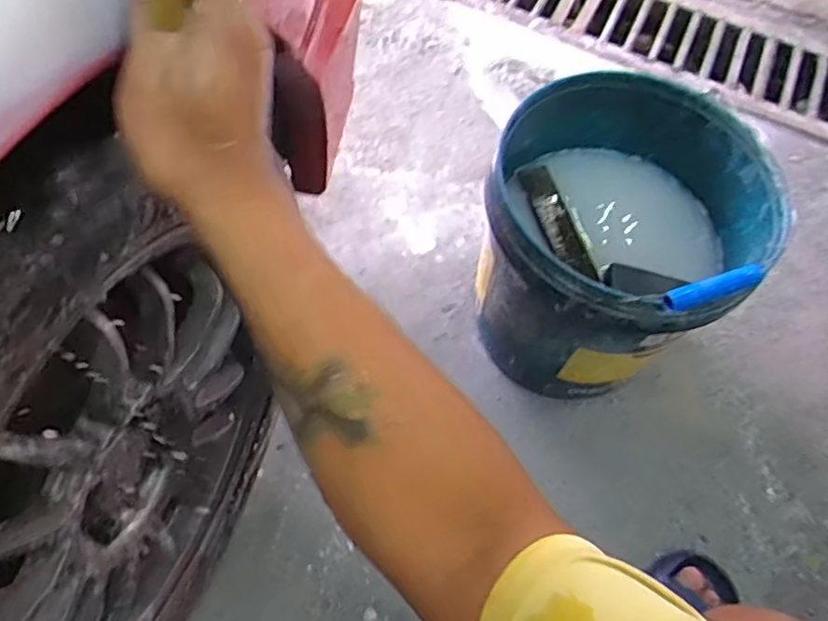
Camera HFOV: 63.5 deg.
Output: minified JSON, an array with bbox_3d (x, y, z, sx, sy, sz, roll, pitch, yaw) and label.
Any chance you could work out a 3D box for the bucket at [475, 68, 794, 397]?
[{"bbox_3d":[0.240,-0.086,0.817,0.329,0.287,0.300,1,63,-2],"label":"bucket"}]

